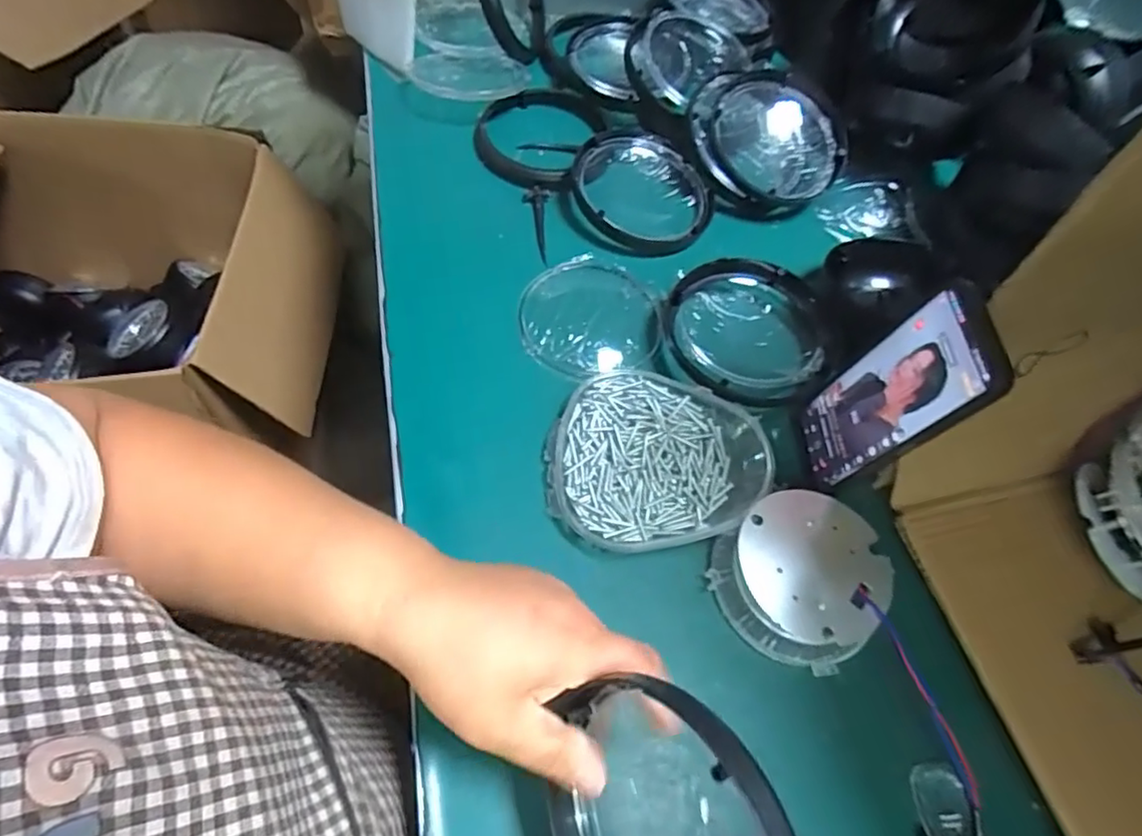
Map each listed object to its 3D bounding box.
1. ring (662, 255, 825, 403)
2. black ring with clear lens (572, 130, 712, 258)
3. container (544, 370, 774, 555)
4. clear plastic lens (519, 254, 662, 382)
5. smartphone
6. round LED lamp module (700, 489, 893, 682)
[{"bbox_3d":[0.142,-0.070,0.509,0.126,0.032,0.134,3,59,-5],"label":"ring"},{"bbox_3d":[0.069,-0.219,0.595,0.128,0.031,0.135,3,59,-5],"label":"black ring with clear lens"},{"bbox_3d":[0.061,0.028,0.455,0.156,0.036,0.141,0,59,-7],"label":"container"},{"bbox_3d":[0.017,-0.086,0.522,0.113,0.019,0.123,2,59,-5],"label":"clear plastic lens"},{"bbox_3d":[0.206,-0.010,0.409,0.013,0.155,0.077,6,63,-16],"label":"smartphone"},{"bbox_3d":[0.153,0.106,0.412,0.103,0.039,0.101,3,59,-5],"label":"round LED lamp module"}]

